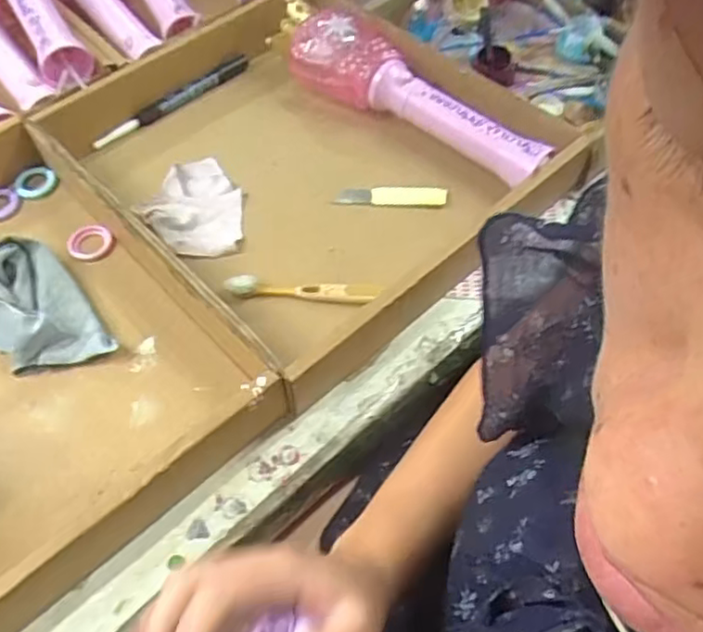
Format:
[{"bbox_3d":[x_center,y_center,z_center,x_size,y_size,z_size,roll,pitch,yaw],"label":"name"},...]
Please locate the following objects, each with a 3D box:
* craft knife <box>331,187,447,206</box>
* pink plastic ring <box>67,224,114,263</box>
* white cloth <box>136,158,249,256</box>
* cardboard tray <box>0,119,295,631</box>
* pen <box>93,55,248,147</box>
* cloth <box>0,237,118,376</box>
[{"bbox_3d":[0.036,-0.109,0.604,0.099,0.012,0.018,3,57,2],"label":"craft knife"},{"bbox_3d":[-0.230,-0.064,0.586,0.038,0.009,0.039,0,57,0],"label":"pink plastic ring"},{"bbox_3d":[-0.141,-0.105,0.599,0.083,0.019,0.116,-2,57,-1],"label":"white cloth"},{"bbox_3d":[-0.297,0.042,0.488,0.344,0.064,0.372,-37,64,-21],"label":"cardboard tray"},{"bbox_3d":[-0.185,-0.225,0.689,0.185,0.018,0.017,-36,64,-20],"label":"pen"},{"bbox_3d":[-0.269,0.004,0.523,0.107,0.034,0.140,-36,64,-20],"label":"cloth"}]

